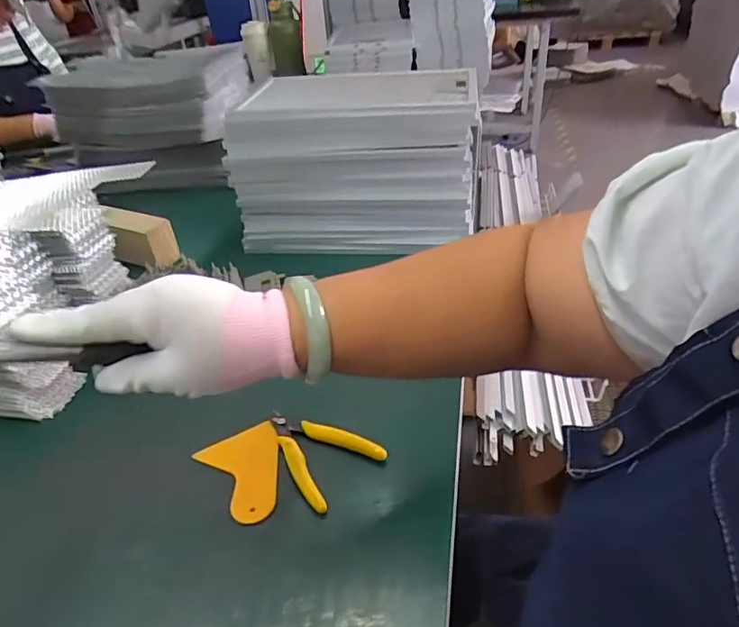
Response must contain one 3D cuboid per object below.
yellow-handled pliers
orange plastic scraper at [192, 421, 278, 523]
[{"bbox_3d":[-0.051,0.123,0.474,0.105,0.012,0.076,27,47,37],"label":"yellow-handled pliers"},{"bbox_3d":[-0.108,0.141,0.462,0.069,0.008,0.092,-20,38,-19],"label":"orange plastic scraper"}]

